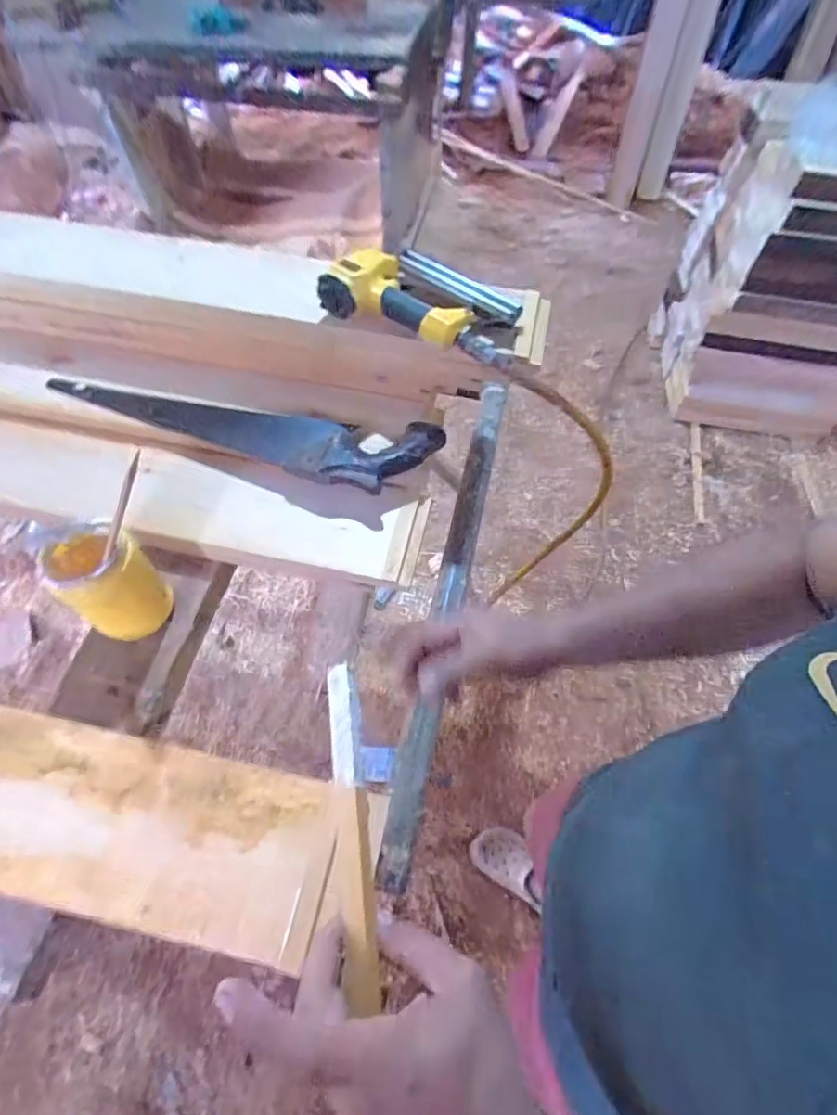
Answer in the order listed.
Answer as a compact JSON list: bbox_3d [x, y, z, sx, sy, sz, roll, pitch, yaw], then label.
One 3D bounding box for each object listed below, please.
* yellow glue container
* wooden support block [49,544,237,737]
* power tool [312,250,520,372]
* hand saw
[{"bbox_3d":[-0.370,0.027,0.623,0.113,0.118,0.094,31,64,17],"label":"yellow glue container"},{"bbox_3d":[-0.356,0.102,0.692,0.131,0.038,0.248,13,60,7],"label":"wooden support block"},{"bbox_3d":[0.017,-0.350,0.708,0.266,0.051,0.147,26,62,14],"label":"power tool"},{"bbox_3d":[-0.273,-0.191,0.757,0.612,0.045,0.120,12,60,7],"label":"hand saw"}]

